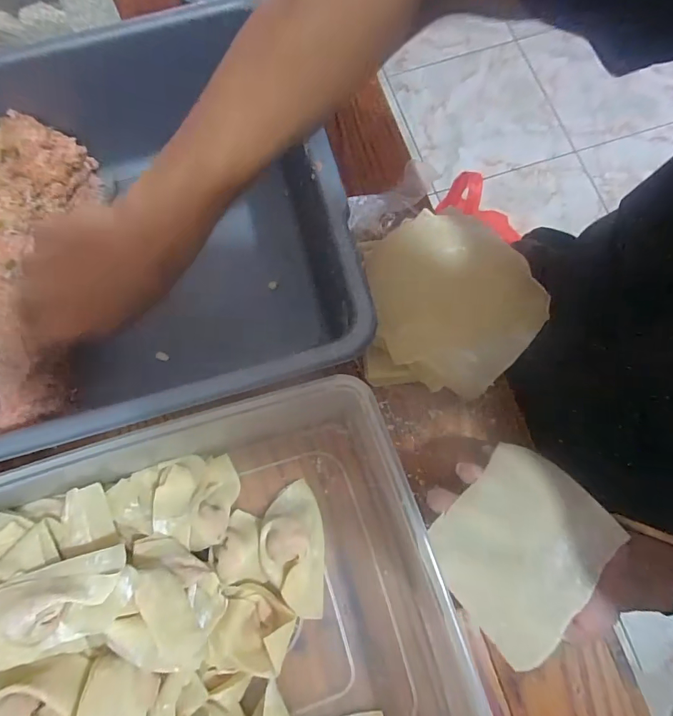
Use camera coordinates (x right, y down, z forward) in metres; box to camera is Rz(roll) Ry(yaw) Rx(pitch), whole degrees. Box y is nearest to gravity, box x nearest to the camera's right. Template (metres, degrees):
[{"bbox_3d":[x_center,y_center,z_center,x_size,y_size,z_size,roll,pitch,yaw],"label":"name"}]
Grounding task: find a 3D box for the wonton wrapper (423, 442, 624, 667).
[{"bbox_3d":[0.127,0.123,0.295,0.121,0.011,0.110,-42,93,-24],"label":"wonton wrapper"}]

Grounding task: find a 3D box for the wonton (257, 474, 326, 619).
[{"bbox_3d":[-0.035,0.150,0.338,0.048,0.032,0.097,-2,76,1],"label":"wonton"}]

